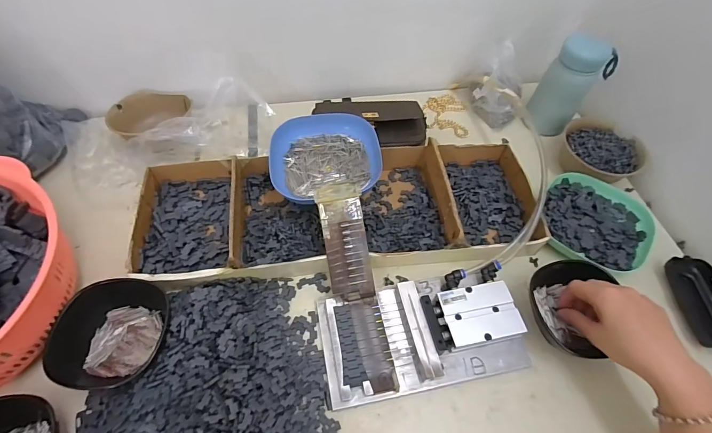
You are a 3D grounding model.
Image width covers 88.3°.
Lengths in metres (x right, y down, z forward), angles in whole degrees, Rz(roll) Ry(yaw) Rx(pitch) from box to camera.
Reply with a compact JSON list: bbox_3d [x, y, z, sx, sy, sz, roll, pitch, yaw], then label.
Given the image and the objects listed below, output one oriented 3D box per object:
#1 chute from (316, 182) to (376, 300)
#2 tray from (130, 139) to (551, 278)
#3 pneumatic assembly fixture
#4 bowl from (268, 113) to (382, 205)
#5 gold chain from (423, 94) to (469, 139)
[{"bbox_3d":[-0.012,0.029,0.428,0.050,0.009,0.134,-10,83,-9],"label":"chute"},{"bbox_3d":[-0.014,-0.023,0.481,0.513,0.050,0.191,-3,56,-5],"label":"tray"},{"bbox_3d":[0.072,0.126,0.409,0.216,0.035,0.116,-8,57,-8],"label":"pneumatic assembly fixture"},{"bbox_3d":[-0.043,-0.084,0.493,0.142,0.032,0.134,1,56,-2],"label":"bowl"},{"bbox_3d":[0.155,-0.177,0.636,0.073,0.010,0.094,5,56,1],"label":"gold chain"}]

